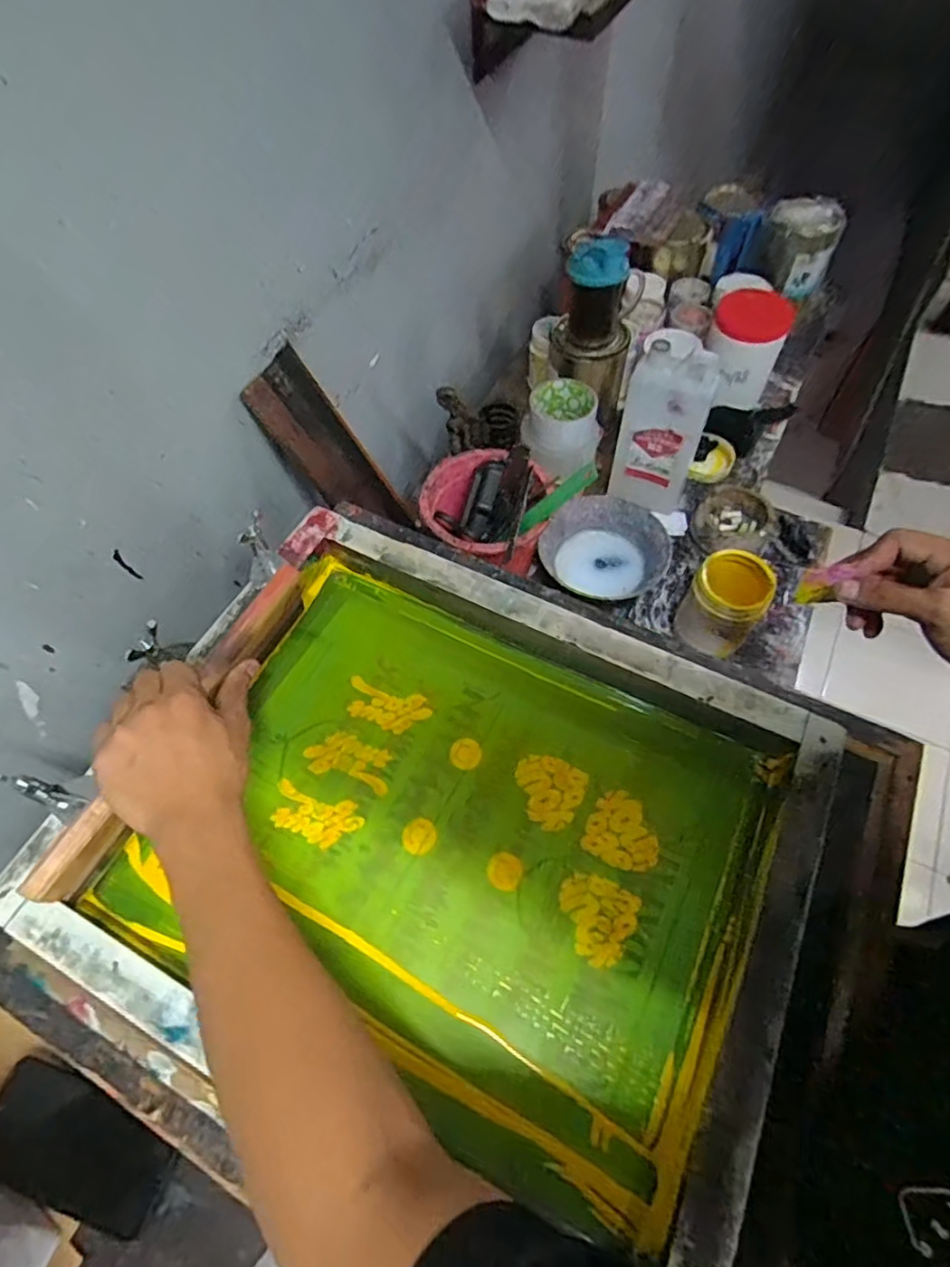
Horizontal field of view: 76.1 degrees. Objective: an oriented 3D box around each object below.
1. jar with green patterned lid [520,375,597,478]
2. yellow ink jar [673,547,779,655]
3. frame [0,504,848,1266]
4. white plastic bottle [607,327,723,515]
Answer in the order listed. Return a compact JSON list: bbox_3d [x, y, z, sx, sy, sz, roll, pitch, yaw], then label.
[{"bbox_3d":[0.110,-0.259,0.777,0.095,0.081,0.083,14,61,10],"label":"jar with green patterned lid"},{"bbox_3d":[0.275,-0.029,0.677,0.075,0.106,0.087,31,65,19],"label":"yellow ink jar"},{"bbox_3d":[-0.023,0.143,0.468,0.561,0.052,0.420,23,63,14],"label":"frame"},{"bbox_3d":[0.235,-0.252,0.754,0.098,0.210,0.061,21,62,14],"label":"white plastic bottle"}]

